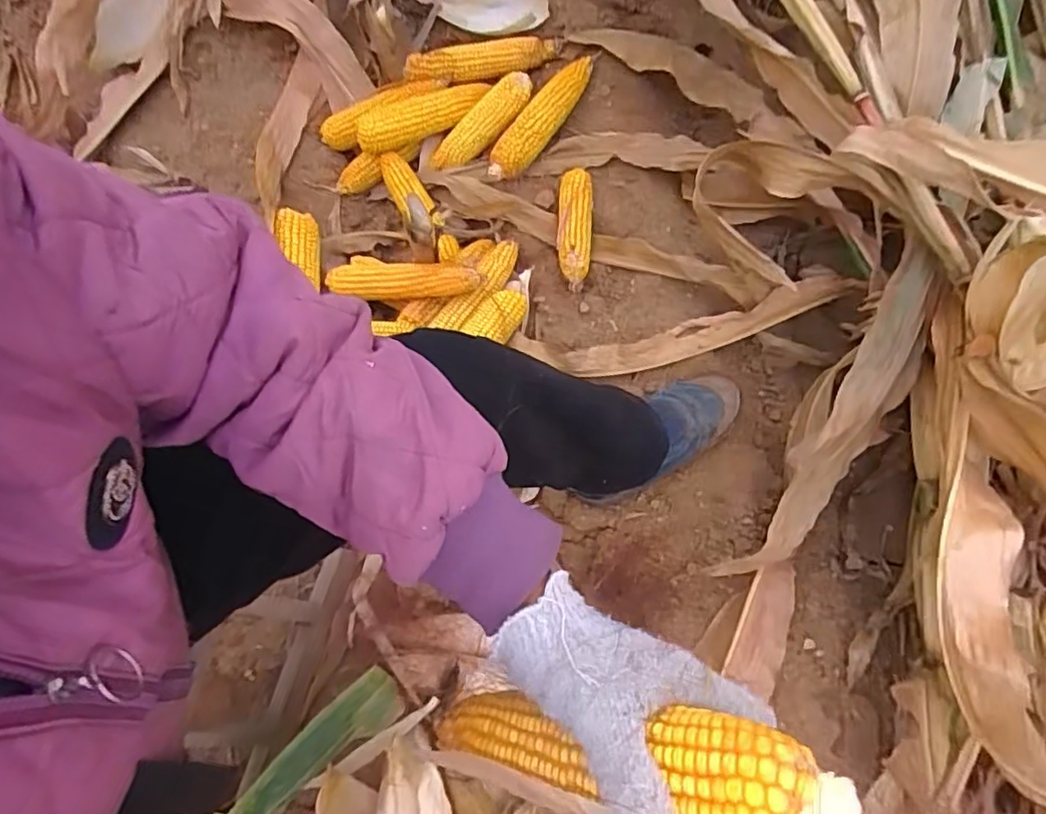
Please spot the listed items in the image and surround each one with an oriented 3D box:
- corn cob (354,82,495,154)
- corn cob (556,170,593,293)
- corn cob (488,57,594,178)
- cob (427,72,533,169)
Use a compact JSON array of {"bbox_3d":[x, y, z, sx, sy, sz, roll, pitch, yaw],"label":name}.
[{"bbox_3d":[-0.139,-0.401,0.868,0.191,0.054,0.059,-17,78,-5],"label":"corn cob"},{"bbox_3d":[0.067,-0.237,0.816,0.045,0.042,0.163,3,77,0],"label":"corn cob"},{"bbox_3d":[0.026,-0.391,0.843,0.056,0.053,0.199,39,79,8],"label":"corn cob"},{"bbox_3d":[-0.061,-0.388,0.867,0.169,0.040,0.054,-34,78,25],"label":"cob"}]

